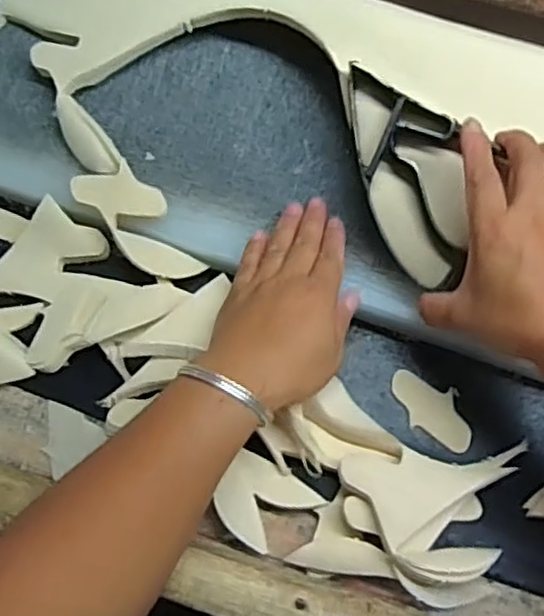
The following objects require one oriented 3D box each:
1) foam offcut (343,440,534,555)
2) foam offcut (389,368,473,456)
[{"bbox_3d":[0.110,0.103,0.451,0.118,0.021,0.062,-29,69,-10],"label":"foam offcut"},{"bbox_3d":[0.119,0.074,0.500,0.067,0.004,0.040,28,71,13],"label":"foam offcut"}]

